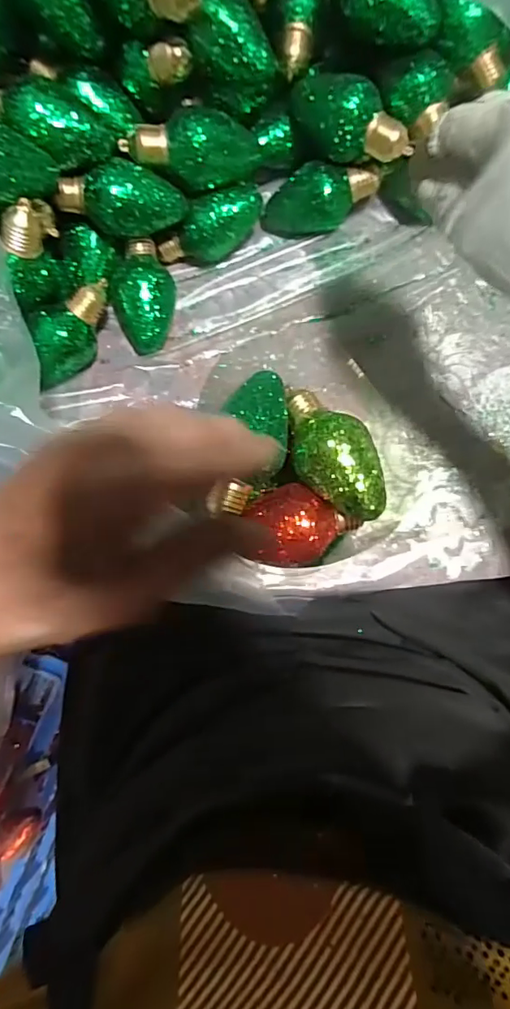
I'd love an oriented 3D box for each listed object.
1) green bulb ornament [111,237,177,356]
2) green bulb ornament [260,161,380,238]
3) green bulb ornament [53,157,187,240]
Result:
[{"bbox_3d":[-0.091,-0.172,0.419,0.045,0.047,0.092,6,82,4],"label":"green bulb ornament"},{"bbox_3d":[0.054,-0.253,0.425,0.094,0.048,0.046,-12,82,1],"label":"green bulb ornament"},{"bbox_3d":[-0.099,-0.229,0.386,0.092,0.050,0.041,1,84,3],"label":"green bulb ornament"}]

